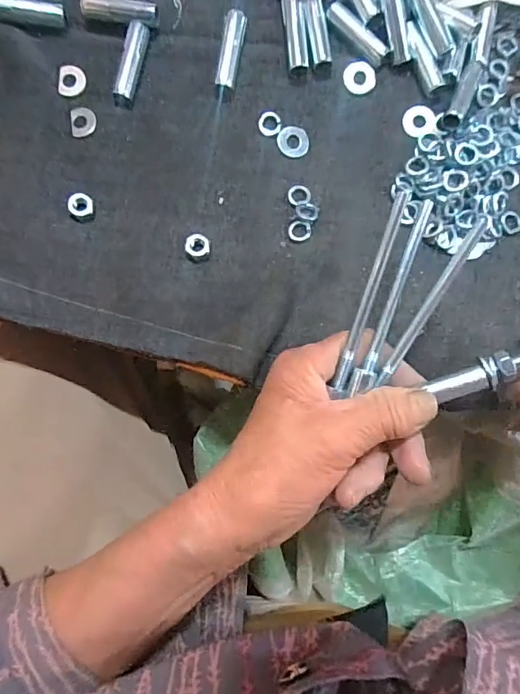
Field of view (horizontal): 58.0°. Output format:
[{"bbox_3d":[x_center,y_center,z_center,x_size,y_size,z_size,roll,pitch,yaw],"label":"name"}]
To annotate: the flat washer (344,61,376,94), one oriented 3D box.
[{"bbox_3d":[0.060,-0.161,0.281,0.019,0.004,0.018,0,86,-3],"label":"flat washer"}]

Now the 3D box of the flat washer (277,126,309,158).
[{"bbox_3d":[0.020,-0.122,0.278,0.018,0.004,0.018,-3,89,-10],"label":"flat washer"}]

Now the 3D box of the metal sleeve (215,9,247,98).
[{"bbox_3d":[-0.017,-0.170,0.272,0.012,0.012,0.046,11,86,-2],"label":"metal sleeve"}]

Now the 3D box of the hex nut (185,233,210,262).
[{"bbox_3d":[-0.035,-0.056,0.262,0.014,0.005,0.016,-2,86,-3],"label":"hex nut"}]

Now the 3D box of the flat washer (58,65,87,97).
[{"bbox_3d":[-0.111,-0.157,0.276,0.015,0.004,0.019,2,86,-3],"label":"flat washer"}]

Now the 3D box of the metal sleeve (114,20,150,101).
[{"bbox_3d":[-0.075,-0.167,0.273,0.012,0.009,0.042,15,86,-2],"label":"metal sleeve"}]

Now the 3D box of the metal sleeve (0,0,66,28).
[{"bbox_3d":[-0.134,-0.192,0.268,0.042,0.011,0.013,0,86,-3],"label":"metal sleeve"}]

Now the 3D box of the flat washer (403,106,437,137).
[{"bbox_3d":[0.095,-0.135,0.278,0.018,0.004,0.019,-2,86,-3],"label":"flat washer"}]

